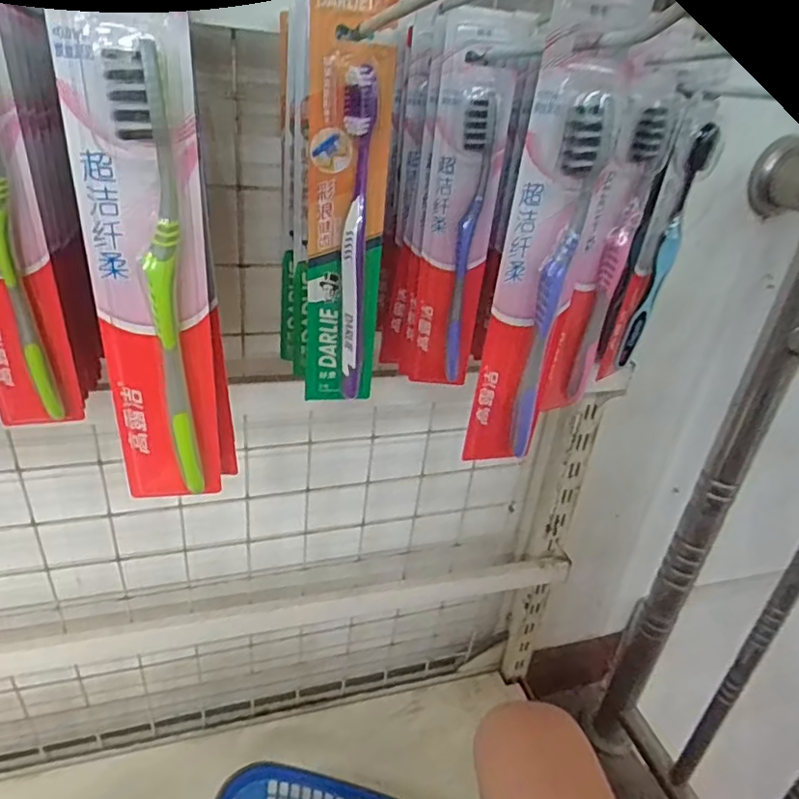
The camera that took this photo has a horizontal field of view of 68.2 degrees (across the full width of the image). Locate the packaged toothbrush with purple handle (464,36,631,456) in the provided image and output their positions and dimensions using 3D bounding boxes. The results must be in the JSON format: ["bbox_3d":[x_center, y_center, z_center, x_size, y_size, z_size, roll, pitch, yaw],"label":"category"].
[{"bbox_3d":[0.062,-0.054,0.282,0.044,0.195,0.018,10,29,6],"label":"packaged toothbrush with purple handle"}]

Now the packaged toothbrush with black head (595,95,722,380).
[{"bbox_3d":[0.180,-0.103,0.419,0.032,0.190,0.024,-2,30,-15],"label":"packaged toothbrush with black head"}]

